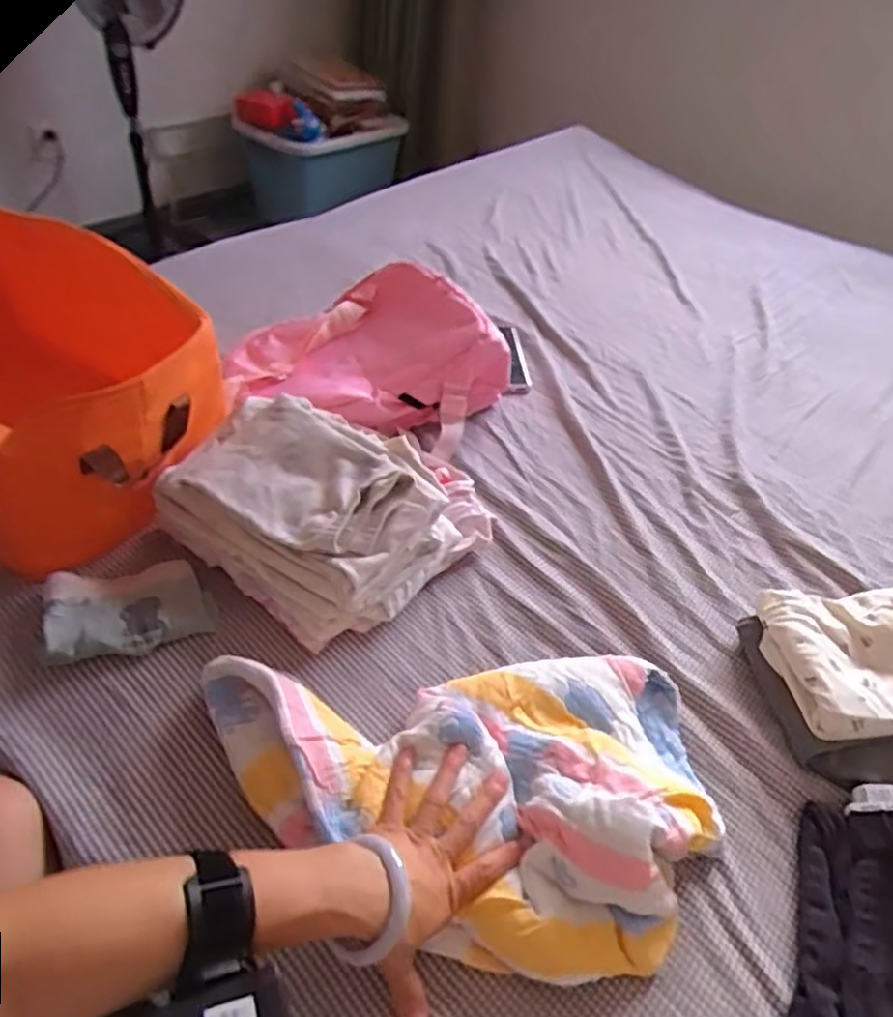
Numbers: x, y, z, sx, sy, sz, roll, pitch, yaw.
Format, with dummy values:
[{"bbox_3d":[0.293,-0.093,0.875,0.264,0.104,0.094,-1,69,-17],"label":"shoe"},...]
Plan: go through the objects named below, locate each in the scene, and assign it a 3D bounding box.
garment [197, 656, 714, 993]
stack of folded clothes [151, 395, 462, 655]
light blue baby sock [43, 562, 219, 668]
[{"bbox_3d":[0.015,0.216,0.548,0.398,0.090,0.243,0,46,-6],"label":"garment"},{"bbox_3d":[-0.134,-0.001,0.743,0.262,0.124,0.216,31,51,22],"label":"stack of folded clothes"},{"bbox_3d":[-0.300,0.091,0.667,0.146,0.020,0.095,-10,48,-25],"label":"light blue baby sock"}]

